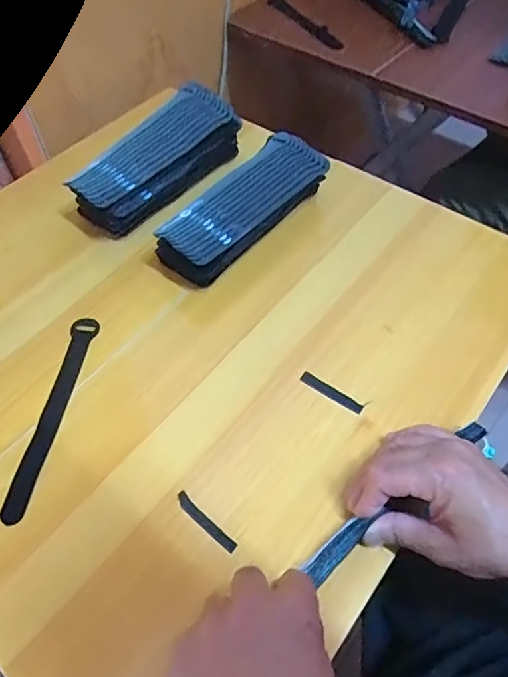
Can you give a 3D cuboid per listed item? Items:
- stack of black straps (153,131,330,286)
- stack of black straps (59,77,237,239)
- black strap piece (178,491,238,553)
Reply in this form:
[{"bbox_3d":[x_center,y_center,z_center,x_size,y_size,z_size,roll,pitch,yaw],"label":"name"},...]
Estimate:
[{"bbox_3d":[-0.011,-0.136,0.545,0.075,0.054,0.202,36,63,23],"label":"stack of black straps"},{"bbox_3d":[-0.110,-0.200,0.583,0.080,0.073,0.207,35,63,23],"label":"stack of black straps"},{"bbox_3d":[-0.037,0.140,0.391,0.060,0.004,0.010,37,64,24],"label":"black strap piece"}]

